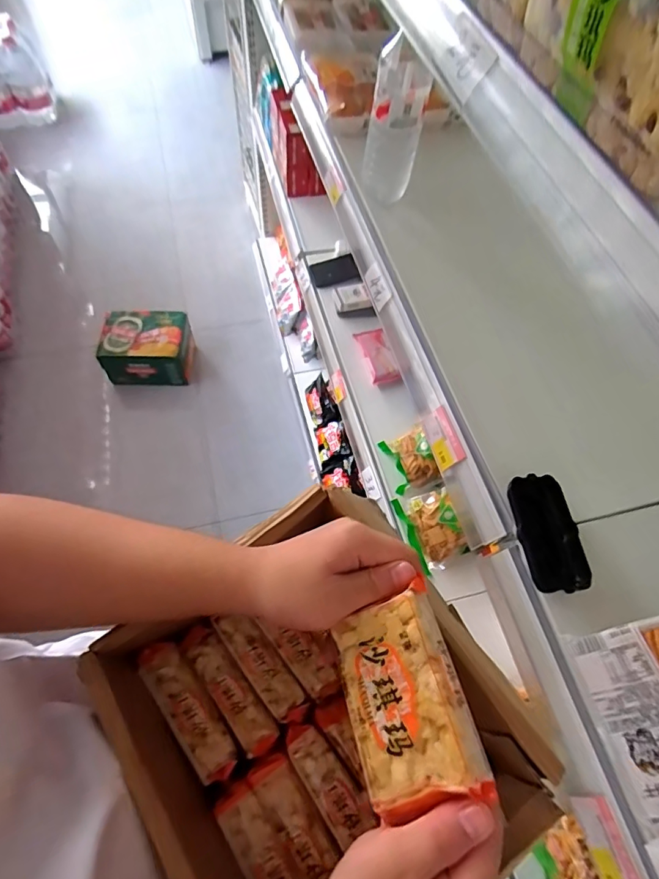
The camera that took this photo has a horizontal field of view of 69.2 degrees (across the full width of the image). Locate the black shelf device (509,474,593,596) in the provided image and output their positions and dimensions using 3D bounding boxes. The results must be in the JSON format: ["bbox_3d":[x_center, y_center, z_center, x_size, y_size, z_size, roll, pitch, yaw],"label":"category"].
[{"bbox_3d":[0.208,0.088,0.456,0.061,0.018,0.109,-1,62,-3],"label":"black shelf device"}]

